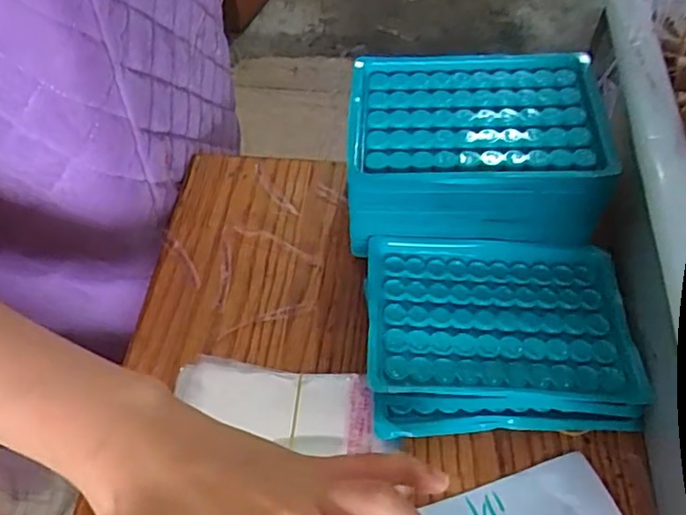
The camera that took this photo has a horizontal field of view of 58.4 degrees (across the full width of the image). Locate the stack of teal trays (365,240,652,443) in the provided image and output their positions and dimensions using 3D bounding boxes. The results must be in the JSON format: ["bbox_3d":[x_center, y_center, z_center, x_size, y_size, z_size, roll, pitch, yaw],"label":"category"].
[{"bbox_3d":[0.077,0.039,0.315,0.127,0.026,0.100,1,52,0],"label":"stack of teal trays"}]

